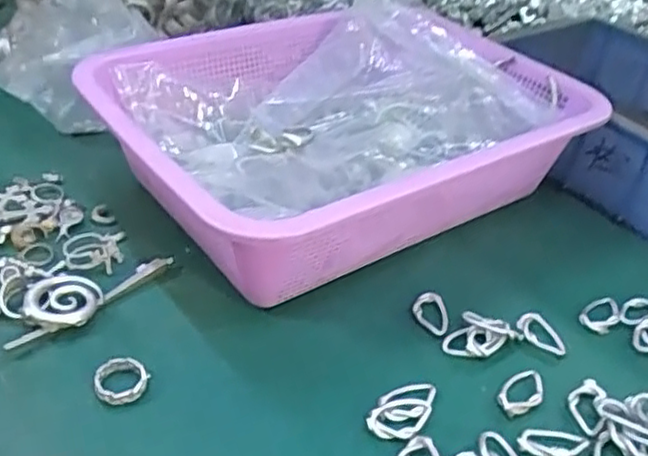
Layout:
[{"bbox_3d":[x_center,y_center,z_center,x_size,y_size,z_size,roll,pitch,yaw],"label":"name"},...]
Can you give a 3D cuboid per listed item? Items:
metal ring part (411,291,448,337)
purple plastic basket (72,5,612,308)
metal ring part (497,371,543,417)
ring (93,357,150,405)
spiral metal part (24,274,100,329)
[{"bbox_3d":[0.060,0.049,0.388,0.019,0.005,0.032,5,36,-1],"label":"metal ring part"},{"bbox_3d":[0.011,-0.064,0.457,0.298,0.090,0.222,-21,44,-31],"label":"purple plastic basket"},{"bbox_3d":[0.101,0.083,0.347,0.018,0.004,0.034,27,42,26],"label":"metal ring part"},{"bbox_3d":[-0.099,0.073,0.328,0.026,0.009,0.022,24,40,23],"label":"ring"},{"bbox_3d":[-0.139,0.039,0.363,0.036,0.009,0.039,2,37,-4],"label":"spiral metal part"}]

